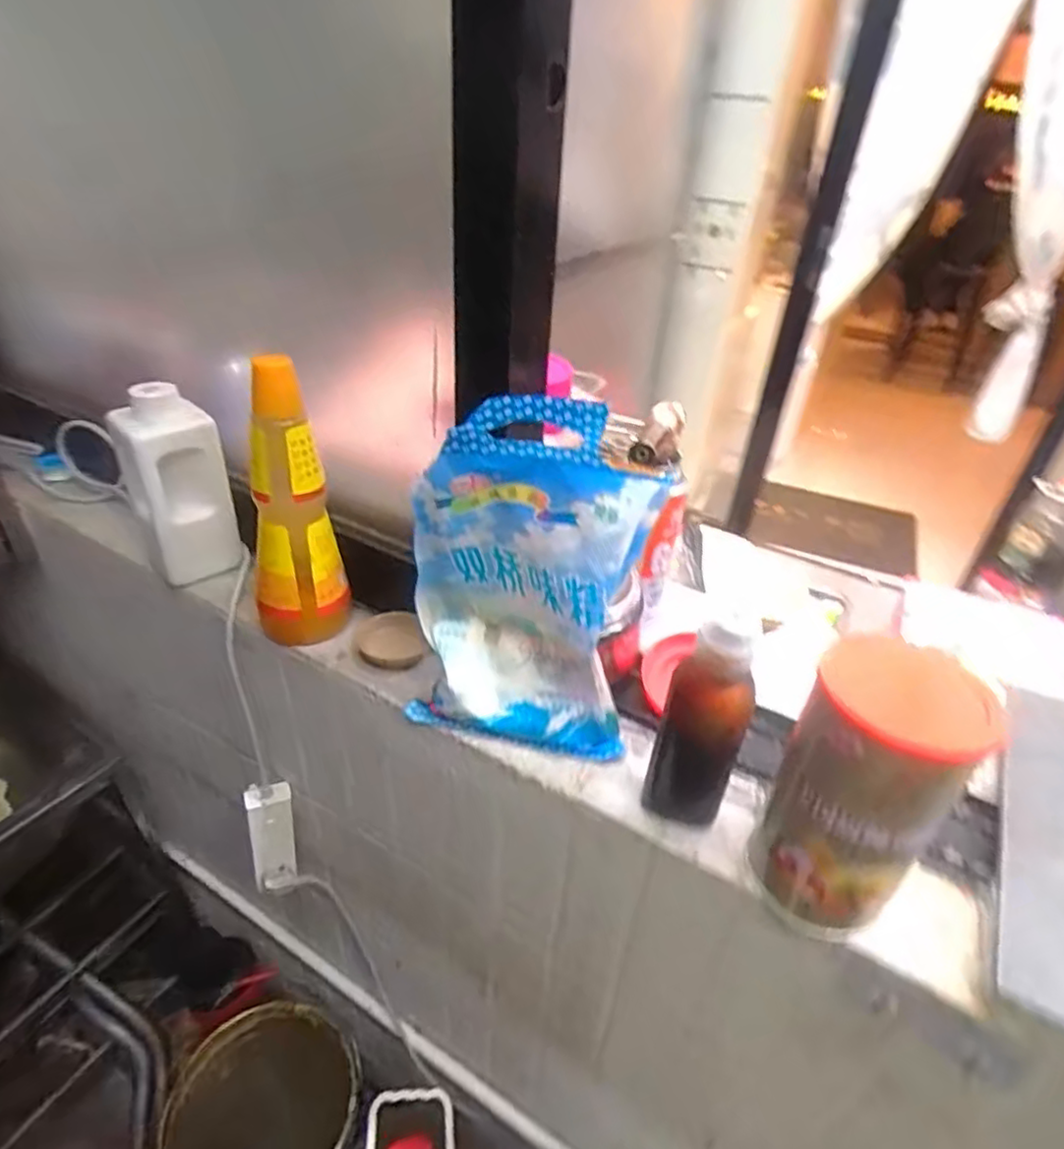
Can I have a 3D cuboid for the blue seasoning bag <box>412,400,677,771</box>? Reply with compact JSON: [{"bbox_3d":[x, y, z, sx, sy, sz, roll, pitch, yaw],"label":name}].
[{"bbox_3d":[-0.003,0.009,0.527,0.177,0.297,0.074,1,35,-4],"label":"blue seasoning bag"}]

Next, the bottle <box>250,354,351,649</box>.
[{"bbox_3d":[-0.230,-0.064,0.637,0.081,0.271,0.091,-11,37,-21],"label":"bottle"}]

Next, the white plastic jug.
[{"bbox_3d":[-0.379,-0.095,0.723,0.089,0.197,0.091,-18,40,-29],"label":"white plastic jug"}]

